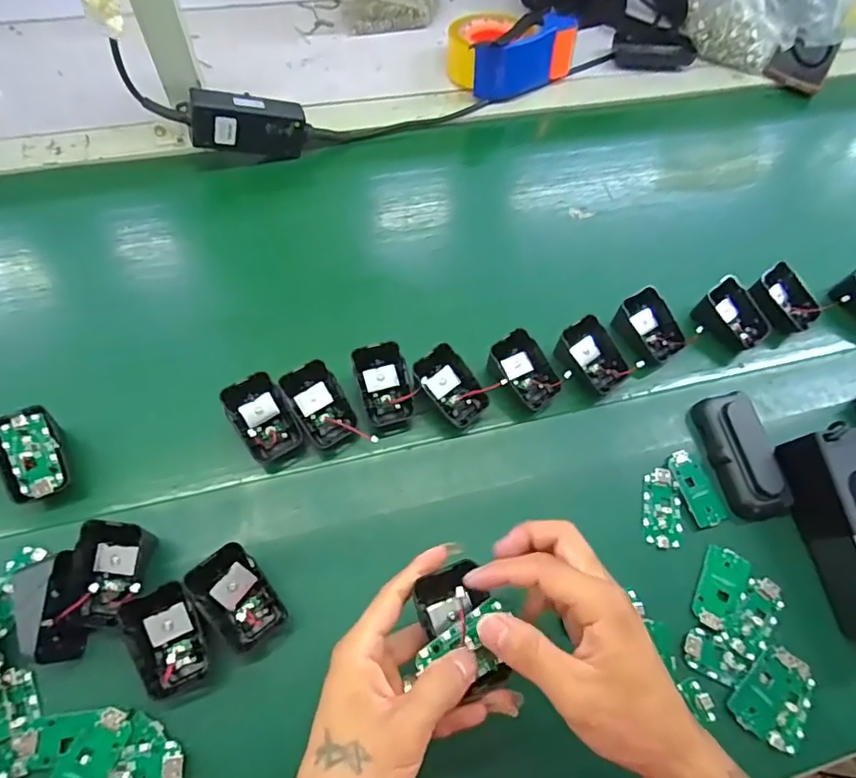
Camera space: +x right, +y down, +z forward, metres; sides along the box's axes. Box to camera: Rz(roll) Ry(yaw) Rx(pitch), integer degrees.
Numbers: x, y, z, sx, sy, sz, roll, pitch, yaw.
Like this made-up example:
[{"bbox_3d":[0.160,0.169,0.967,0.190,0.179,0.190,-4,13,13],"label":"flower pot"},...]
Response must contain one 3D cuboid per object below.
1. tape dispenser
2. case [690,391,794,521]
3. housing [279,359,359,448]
[{"bbox_3d":[0.097,-0.437,0.673,0.150,0.065,0.123,-16,64,-12],"label":"tape dispenser"},{"bbox_3d":[0.274,0.054,0.457,0.053,0.026,0.107,-9,63,-9],"label":"case"},{"bbox_3d":[-0.090,0.013,0.448,0.044,0.020,0.067,-28,84,-23],"label":"housing"}]

